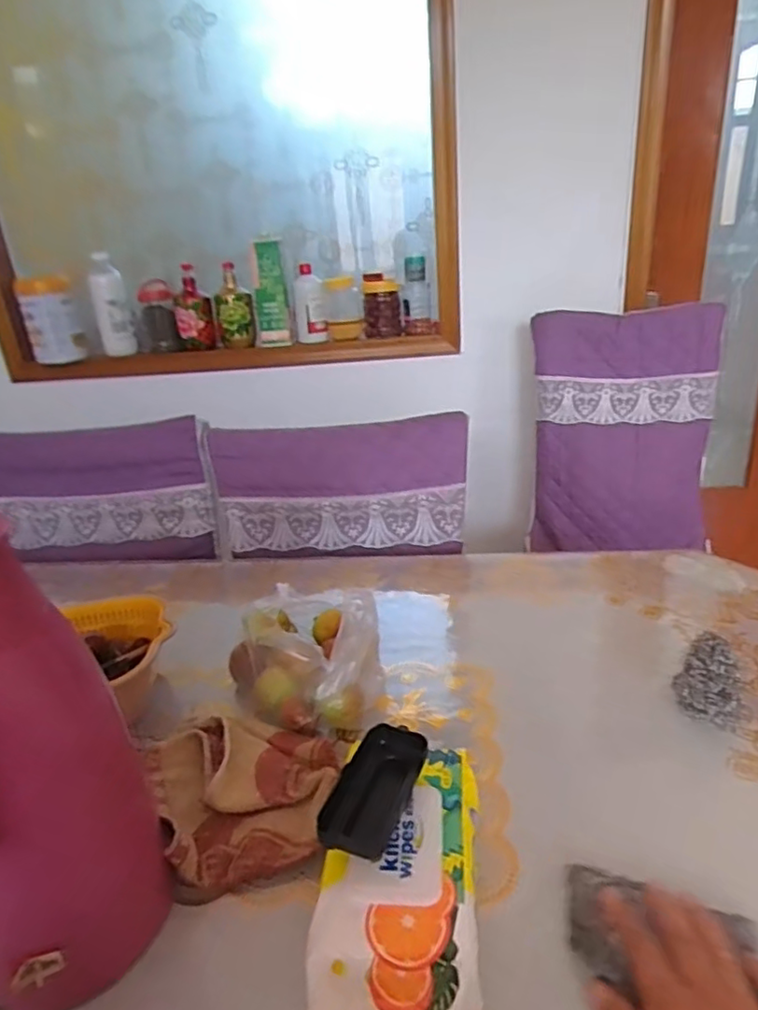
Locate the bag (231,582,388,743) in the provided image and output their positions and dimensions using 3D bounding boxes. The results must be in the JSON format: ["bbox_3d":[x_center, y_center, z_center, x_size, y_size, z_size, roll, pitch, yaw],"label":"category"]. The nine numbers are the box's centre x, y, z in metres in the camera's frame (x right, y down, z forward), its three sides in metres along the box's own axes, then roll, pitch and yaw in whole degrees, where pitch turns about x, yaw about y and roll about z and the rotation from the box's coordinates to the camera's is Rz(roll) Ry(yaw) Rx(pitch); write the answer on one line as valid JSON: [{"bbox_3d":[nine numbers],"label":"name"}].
[{"bbox_3d":[-0.079,0.152,0.643,0.160,0.102,0.153,5,26,22],"label":"bag"}]

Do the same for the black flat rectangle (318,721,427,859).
[{"bbox_3d":[-0.004,0.215,0.457,0.050,0.026,0.110,6,26,25],"label":"black flat rectangle"}]

